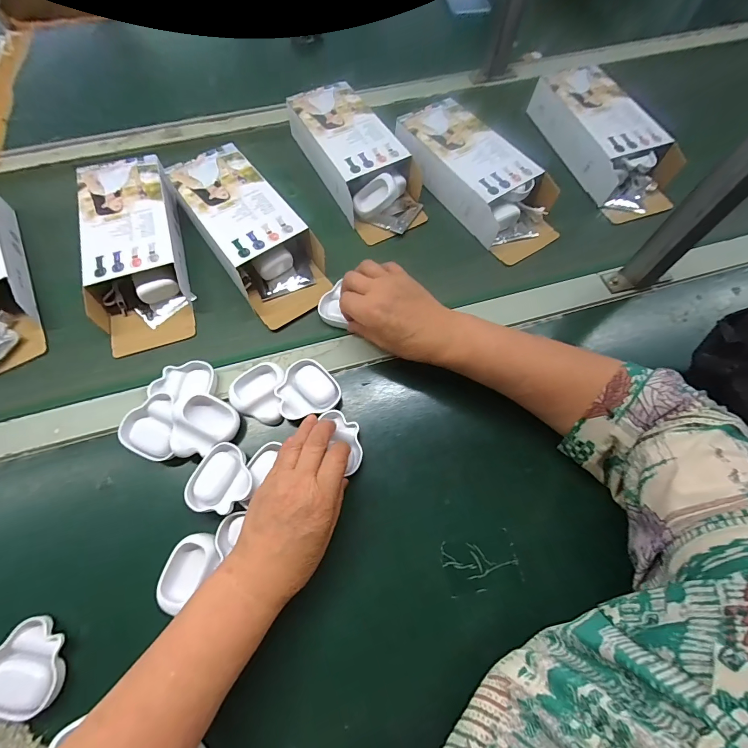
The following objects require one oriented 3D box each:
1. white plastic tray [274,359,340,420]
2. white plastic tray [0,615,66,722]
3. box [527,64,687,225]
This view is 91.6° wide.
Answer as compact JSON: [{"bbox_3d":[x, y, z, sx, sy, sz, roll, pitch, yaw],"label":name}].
[{"bbox_3d":[-0.071,0.020,0.379,0.061,0.013,0.059,38,68,14],"label":"white plastic tray"},{"bbox_3d":[-0.286,0.239,0.295,0.061,0.019,0.065,-14,66,-10],"label":"white plastic tray"},{"bbox_3d":[0.320,-0.321,0.500,0.095,0.073,0.240,-16,66,-11],"label":"box"}]

